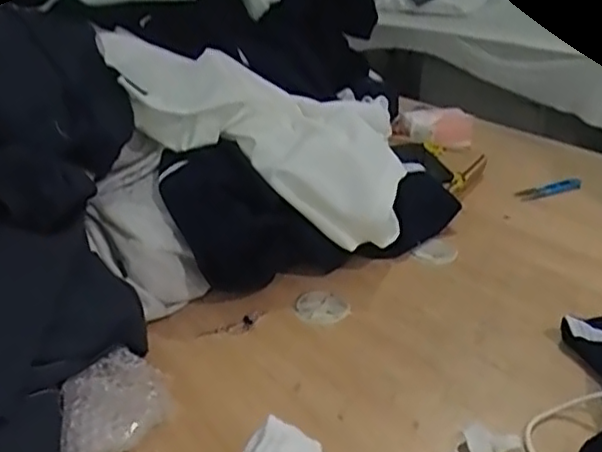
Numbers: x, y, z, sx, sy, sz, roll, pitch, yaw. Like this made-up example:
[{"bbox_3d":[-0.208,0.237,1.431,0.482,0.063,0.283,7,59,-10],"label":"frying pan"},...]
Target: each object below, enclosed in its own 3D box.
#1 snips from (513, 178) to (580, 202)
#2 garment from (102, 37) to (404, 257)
[{"bbox_3d":[0.391,-0.058,1.007,0.110,0.011,0.027,-8,28,-12],"label":"snips"},{"bbox_3d":[-0.047,-0.131,0.821,0.401,0.114,0.165,28,33,6],"label":"garment"}]

